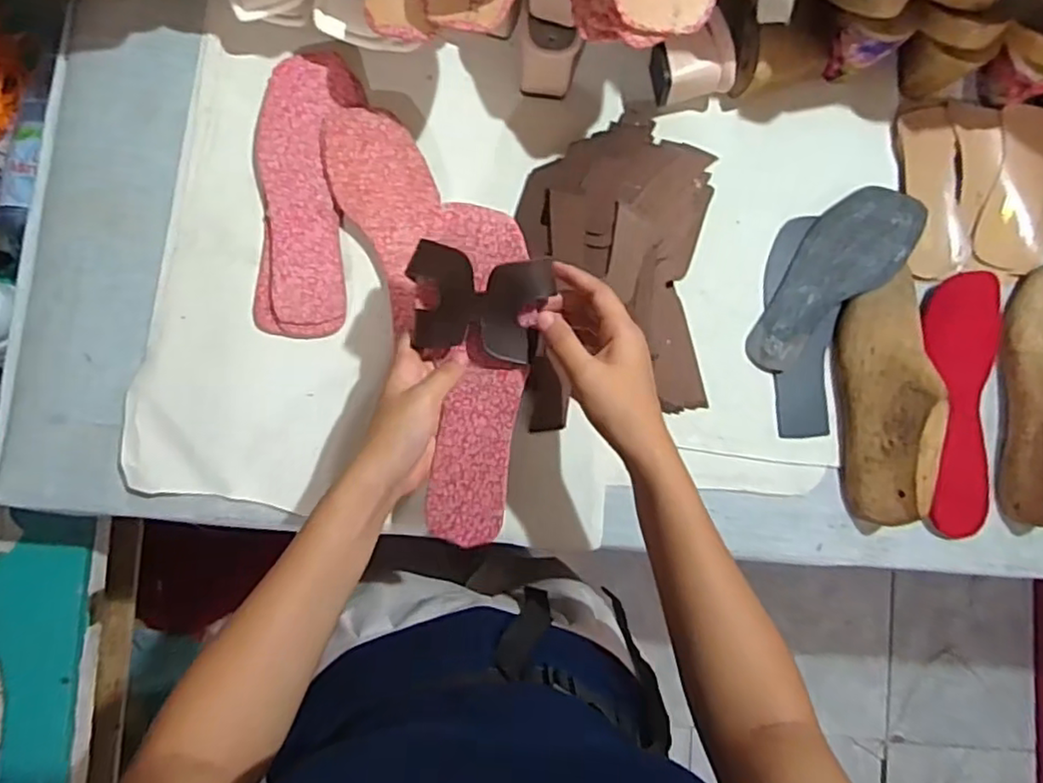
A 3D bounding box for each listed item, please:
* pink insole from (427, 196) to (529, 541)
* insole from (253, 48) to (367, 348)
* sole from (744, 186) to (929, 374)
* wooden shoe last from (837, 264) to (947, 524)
[{"bbox_3d":[-0.032,-0.007,0.475,0.065,0.006,0.242,4,100,7],"label":"pink insole"},{"bbox_3d":[-0.190,-0.172,0.577,0.086,0.016,0.247,4,84,-5],"label":"insole"},{"bbox_3d":[0.283,-0.103,0.602,0.075,0.033,0.194,39,82,0],"label":"sole"},{"bbox_3d":[0.318,0.001,0.574,0.067,0.071,0.221,8,84,-4],"label":"wooden shoe last"}]

